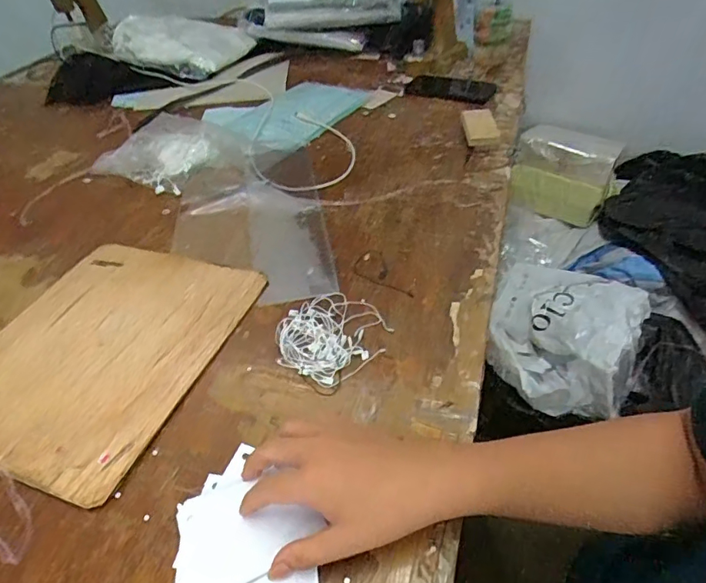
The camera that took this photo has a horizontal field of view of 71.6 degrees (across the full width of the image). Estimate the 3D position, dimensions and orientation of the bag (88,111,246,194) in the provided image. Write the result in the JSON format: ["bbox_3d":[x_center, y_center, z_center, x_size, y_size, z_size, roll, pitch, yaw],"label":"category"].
[{"bbox_3d":[-0.291,-0.227,0.798,0.237,0.031,0.171,20,49,25],"label":"bag"}]

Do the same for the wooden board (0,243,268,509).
[{"bbox_3d":[-0.263,0.056,0.516,0.238,0.010,0.284,12,46,17],"label":"wooden board"}]

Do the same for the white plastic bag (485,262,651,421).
[{"bbox_3d":[0.379,0.062,0.900,0.259,0.108,0.311,20,49,24],"label":"white plastic bag"}]

